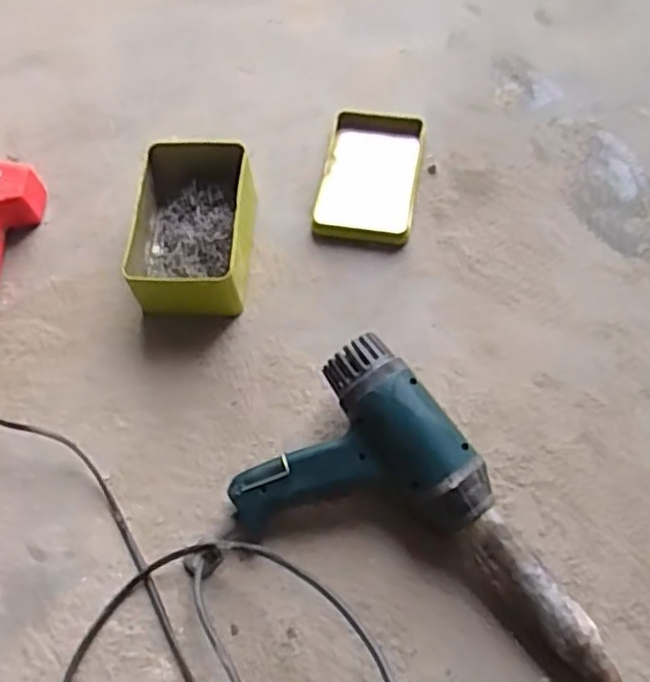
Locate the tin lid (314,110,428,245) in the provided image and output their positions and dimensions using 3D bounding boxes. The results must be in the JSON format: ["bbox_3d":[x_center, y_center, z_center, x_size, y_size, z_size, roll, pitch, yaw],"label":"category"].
[{"bbox_3d":[0.043,-0.153,0.656,0.087,0.017,0.141,9,64,7],"label":"tin lid"}]

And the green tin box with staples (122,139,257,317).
[{"bbox_3d":[-0.110,-0.096,0.612,0.106,0.063,0.143,0,64,2],"label":"green tin box with staples"}]

